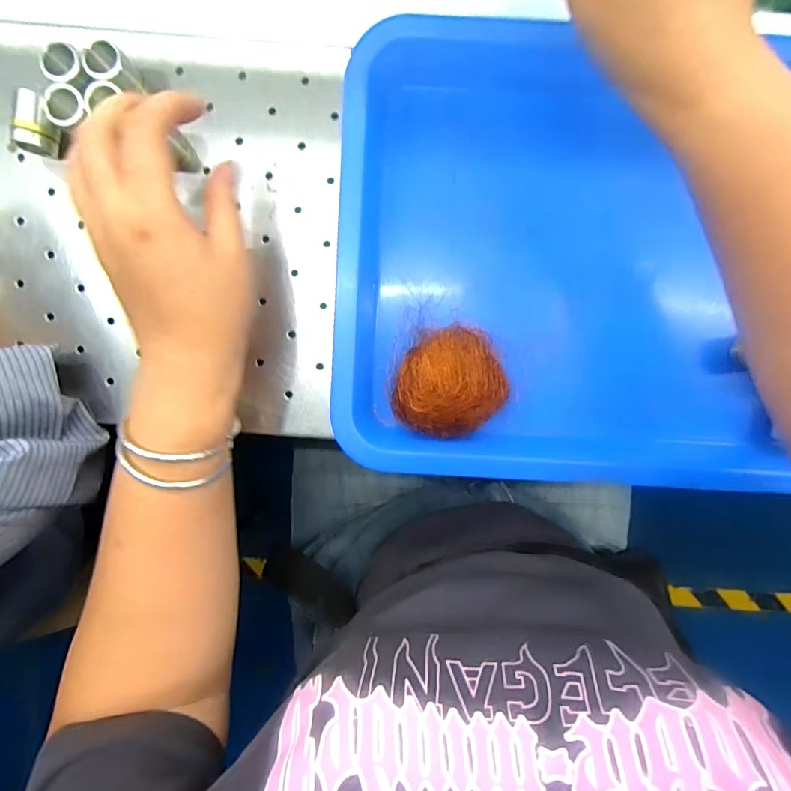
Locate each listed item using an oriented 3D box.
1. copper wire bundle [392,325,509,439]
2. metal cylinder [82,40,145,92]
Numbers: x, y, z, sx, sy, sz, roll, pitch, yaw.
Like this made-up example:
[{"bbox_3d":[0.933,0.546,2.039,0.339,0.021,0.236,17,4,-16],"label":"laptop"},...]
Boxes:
[{"bbox_3d":[0.034,-0.007,0.281,0.062,0.041,0.066,0,94,0],"label":"copper wire bundle"},{"bbox_3d":[-0.164,-0.190,0.271,0.023,0.032,0.024,0,94,0],"label":"metal cylinder"}]

